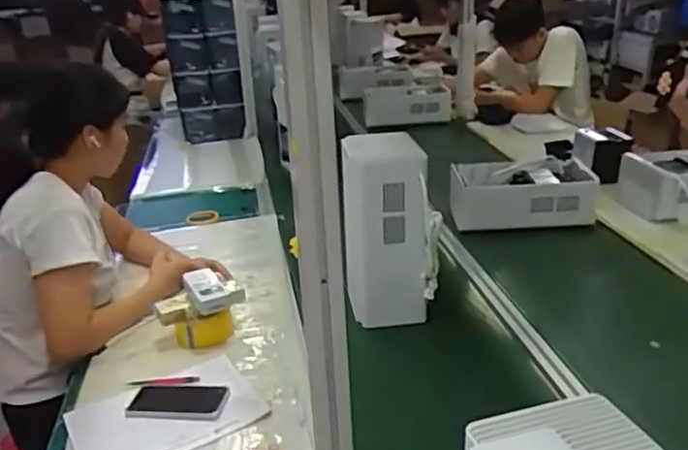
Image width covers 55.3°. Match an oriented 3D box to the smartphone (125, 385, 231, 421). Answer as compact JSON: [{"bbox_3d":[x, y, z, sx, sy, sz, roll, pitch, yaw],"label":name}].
[{"bbox_3d":[-0.282,0.301,1.118,0.167,0.007,0.093,0,20,8],"label":"smartphone"}]

